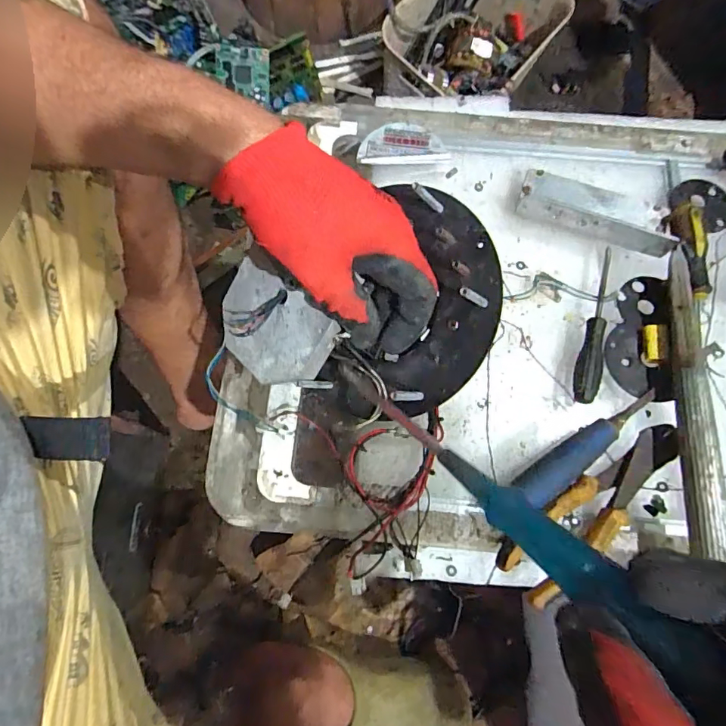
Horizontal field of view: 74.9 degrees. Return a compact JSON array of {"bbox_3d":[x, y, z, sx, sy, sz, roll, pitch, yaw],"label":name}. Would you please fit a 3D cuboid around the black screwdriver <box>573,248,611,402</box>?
[{"bbox_3d":[0.198,-0.034,0.397,0.018,0.015,0.143,18,74,7],"label":"black screwdriver"}]

